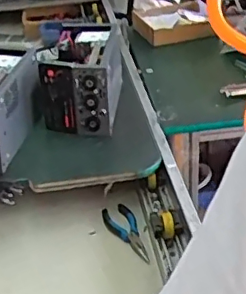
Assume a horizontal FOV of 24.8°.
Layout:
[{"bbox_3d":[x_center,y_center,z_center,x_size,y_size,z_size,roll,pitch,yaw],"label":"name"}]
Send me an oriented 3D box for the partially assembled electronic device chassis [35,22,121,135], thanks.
[{"bbox_3d":[-0.094,-0.164,1.287,0.158,0.151,0.290,1,32,5],"label":"partially assembled electronic device chassis"}]

